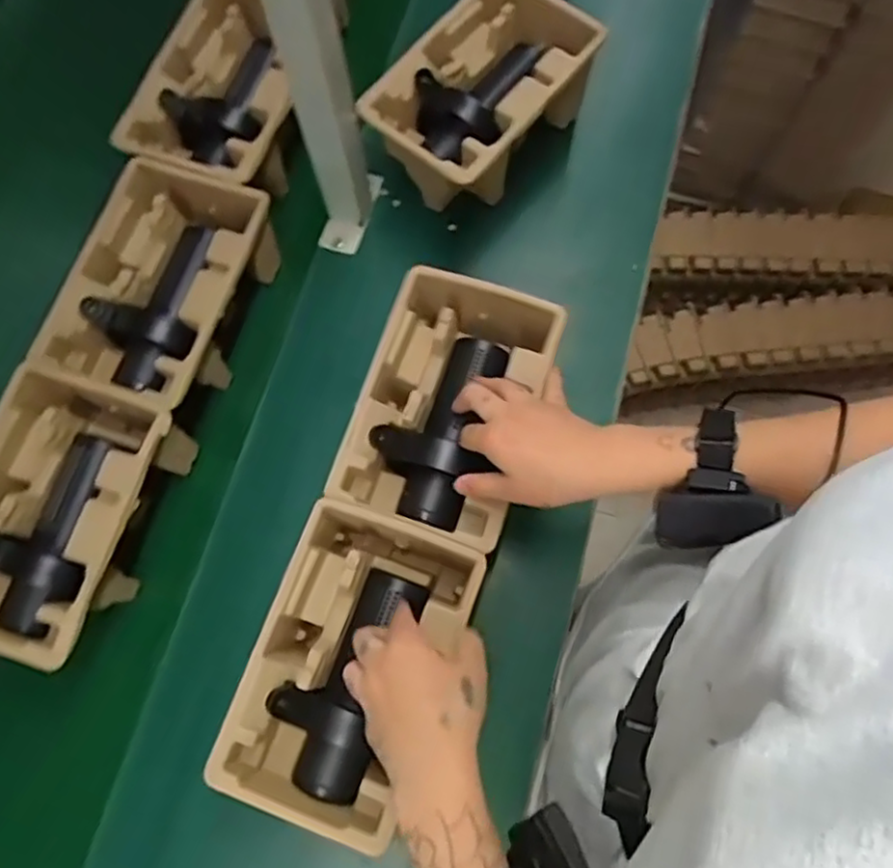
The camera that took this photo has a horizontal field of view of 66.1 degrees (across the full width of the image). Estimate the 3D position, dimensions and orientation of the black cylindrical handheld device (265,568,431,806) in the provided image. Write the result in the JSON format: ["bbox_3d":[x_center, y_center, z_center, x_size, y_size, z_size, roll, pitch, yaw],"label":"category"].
[{"bbox_3d":[-0.080,0.186,0.530,0.082,0.059,0.173,19,69,6],"label":"black cylindrical handheld device"}]

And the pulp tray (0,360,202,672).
[{"bbox_3d":[-0.337,0.073,0.606,0.148,0.085,0.229,19,75,6],"label":"pulp tray"}]

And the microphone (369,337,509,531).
[{"bbox_3d":[-0.009,-0.008,0.600,0.088,0.062,0.173,17,62,5],"label":"microphone"}]

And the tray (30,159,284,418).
[{"bbox_3d":[-0.265,-0.132,0.662,0.147,0.090,0.228,18,74,5],"label":"tray"}]

